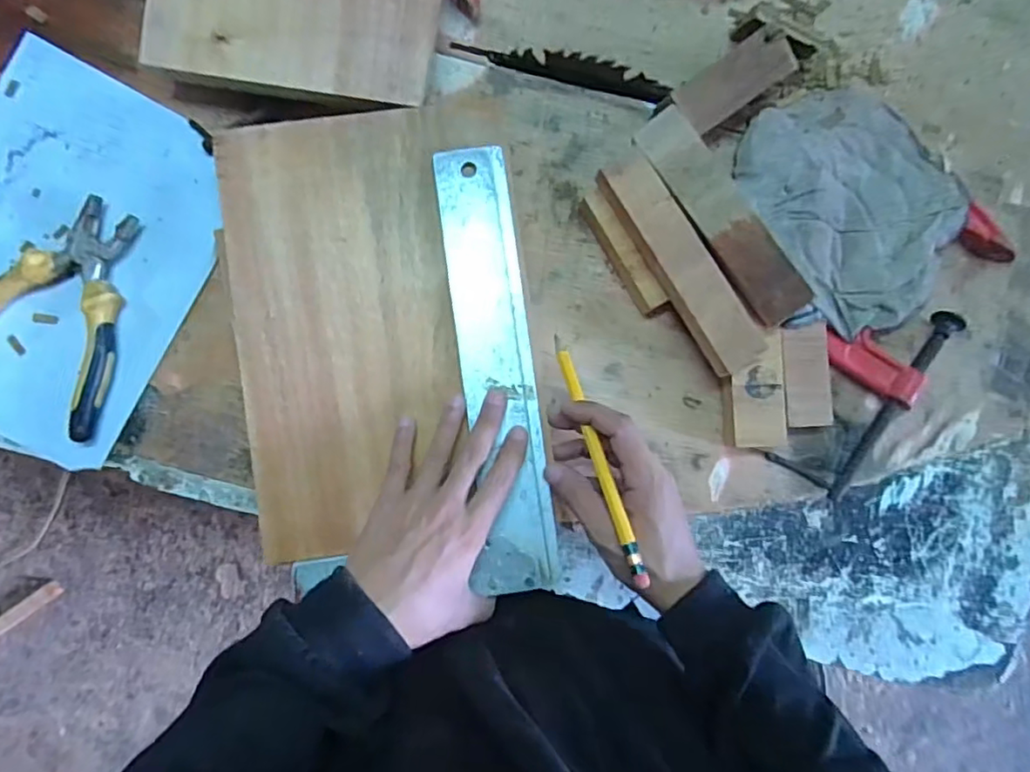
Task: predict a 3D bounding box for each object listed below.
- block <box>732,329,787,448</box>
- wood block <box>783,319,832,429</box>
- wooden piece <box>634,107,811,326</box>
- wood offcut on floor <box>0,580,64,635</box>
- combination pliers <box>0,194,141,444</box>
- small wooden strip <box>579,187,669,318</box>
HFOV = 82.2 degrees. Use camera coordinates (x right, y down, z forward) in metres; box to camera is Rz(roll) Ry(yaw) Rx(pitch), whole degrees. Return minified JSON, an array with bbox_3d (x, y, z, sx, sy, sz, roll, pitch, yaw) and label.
[{"bbox_3d":[0.183,0.003,0.452,0.040,0.025,0.086,-2,87,-2],"label":"block"},{"bbox_3d":[0.221,-0.007,0.453,0.034,0.021,0.076,-2,87,-2],"label":"wood block"},{"bbox_3d":[0.152,-0.123,0.427,0.037,0.013,0.170,-35,88,-2],"label":"wooden piece"},{"bbox_3d":[-1.024,0.476,1.176,0.270,0.017,0.031,-34,88,-4],"label":"wood offcut on floor"},{"bbox_3d":[-0.333,-0.058,0.440,0.126,0.023,0.160,32,86,0],"label":"combination pliers"},{"bbox_3d":[0.081,-0.101,0.455,0.017,0.026,0.099,-33,88,-4],"label":"small wooden strip"}]

